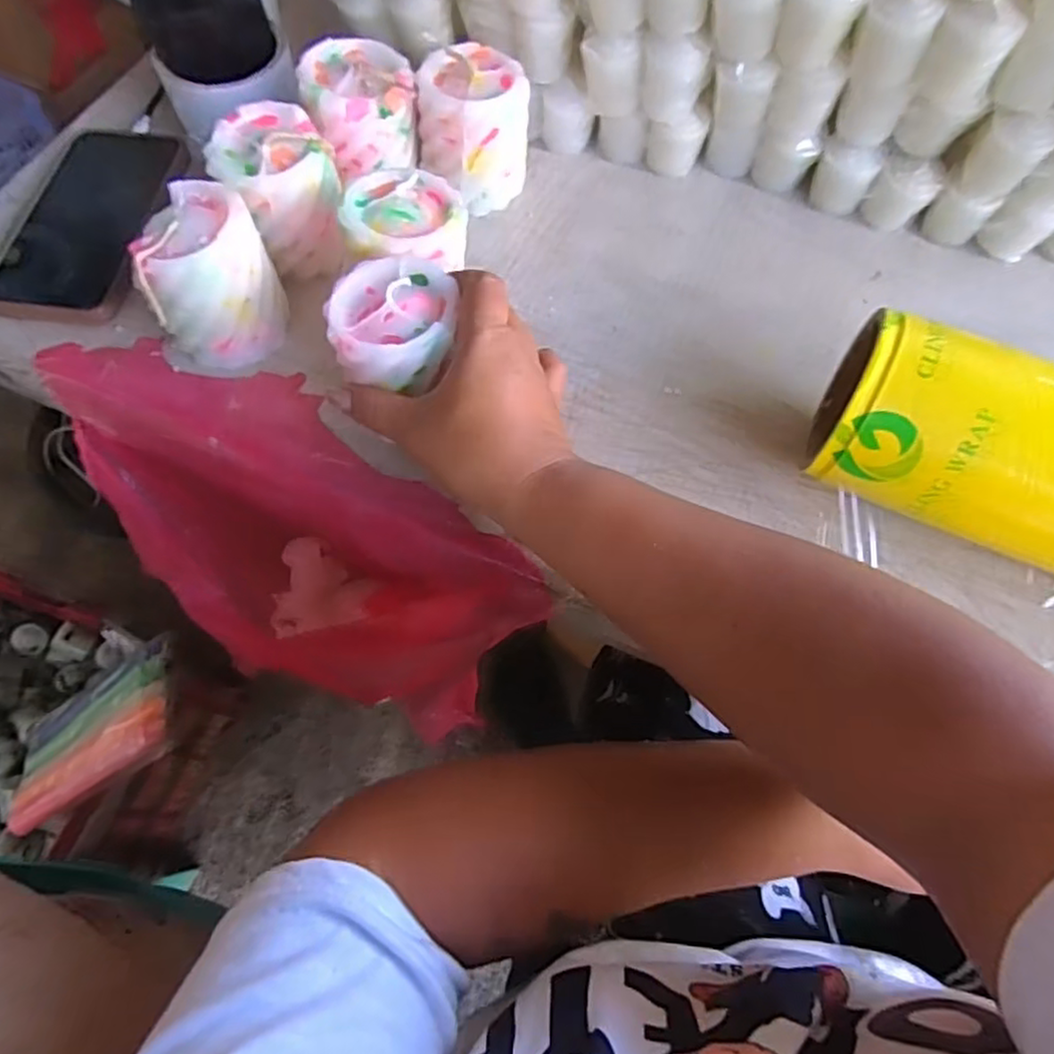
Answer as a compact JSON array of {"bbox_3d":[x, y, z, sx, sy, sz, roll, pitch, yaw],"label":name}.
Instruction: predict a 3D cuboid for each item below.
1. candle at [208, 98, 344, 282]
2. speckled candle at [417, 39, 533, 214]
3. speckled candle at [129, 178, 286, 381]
[{"bbox_3d":[-0.143,-0.199,0.402,0.067,0.070,0.076,-13,67,-6],"label":"candle"},{"bbox_3d":[-0.033,-0.256,0.434,0.069,0.072,0.069,-3,66,-1],"label":"speckled candle"},{"bbox_3d":[-0.175,-0.134,0.375,0.056,0.073,0.074,31,70,13],"label":"speckled candle"}]

